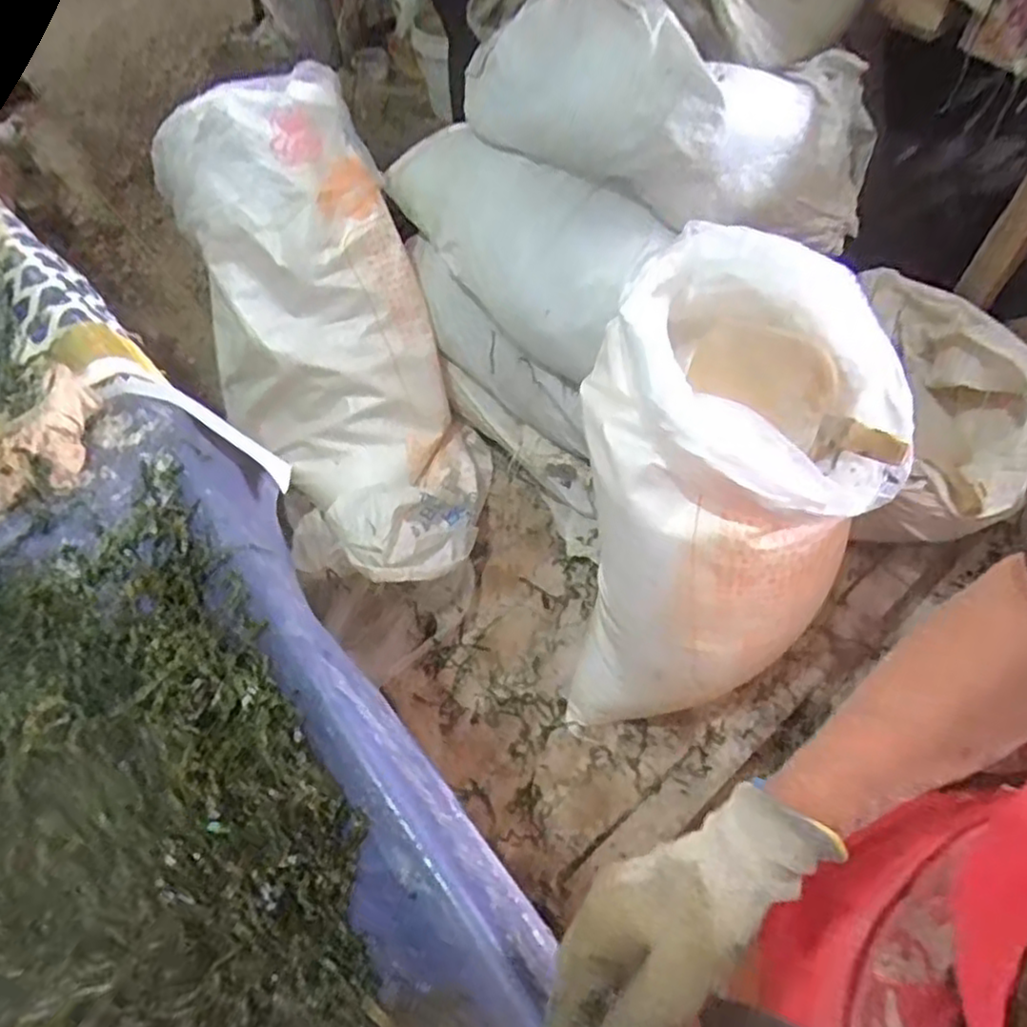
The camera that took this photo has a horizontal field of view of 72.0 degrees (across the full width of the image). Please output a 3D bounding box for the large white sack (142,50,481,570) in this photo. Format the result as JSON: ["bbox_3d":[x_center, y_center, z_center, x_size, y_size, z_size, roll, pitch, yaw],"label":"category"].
[{"bbox_3d":[-0.290,-0.260,1.137,0.374,0.277,0.752,-22,105,-9],"label":"large white sack"}]

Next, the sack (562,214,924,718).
[{"bbox_3d":[0.270,-0.017,0.985,0.345,0.528,0.483,2,60,5],"label":"sack"}]

